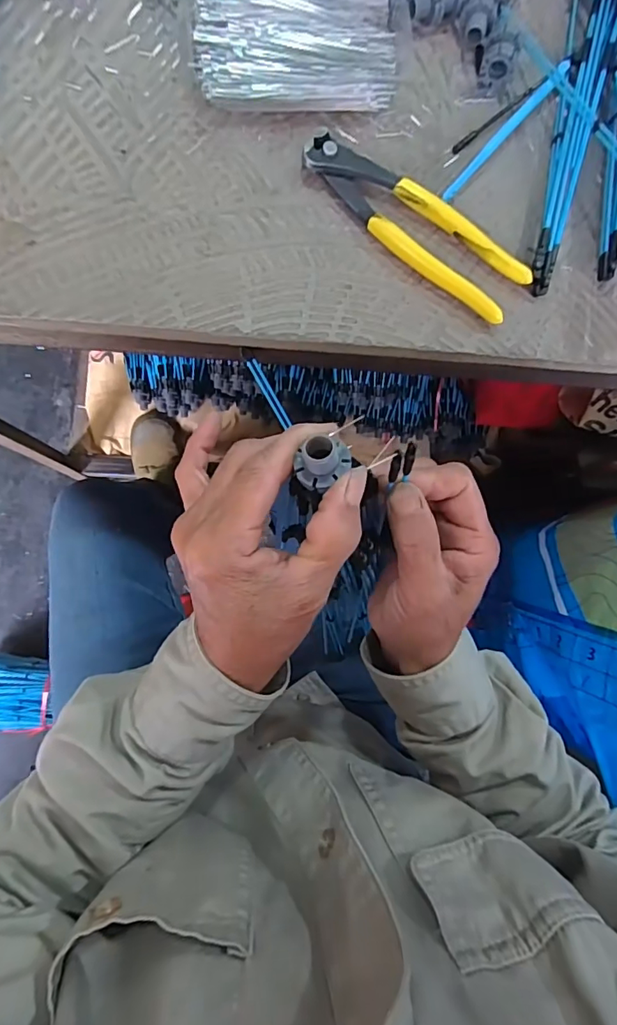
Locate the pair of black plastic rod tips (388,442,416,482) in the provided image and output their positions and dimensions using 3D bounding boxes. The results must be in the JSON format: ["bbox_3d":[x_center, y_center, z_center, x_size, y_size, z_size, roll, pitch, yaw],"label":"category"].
[{"bbox_3d":[0.042,-0.022,0.221,0.012,0.020,0.004,-11,42,-6],"label":"pair of black plastic rod tips"}]

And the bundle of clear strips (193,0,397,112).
[{"bbox_3d":[-0.009,-0.315,0.329,0.128,0.013,0.083,-4,84,-5],"label":"bundle of clear strips"}]

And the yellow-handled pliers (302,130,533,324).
[{"bbox_3d":[0.068,-0.188,0.322,0.163,0.013,0.042,37,82,0],"label":"yellow-handled pliers"}]

